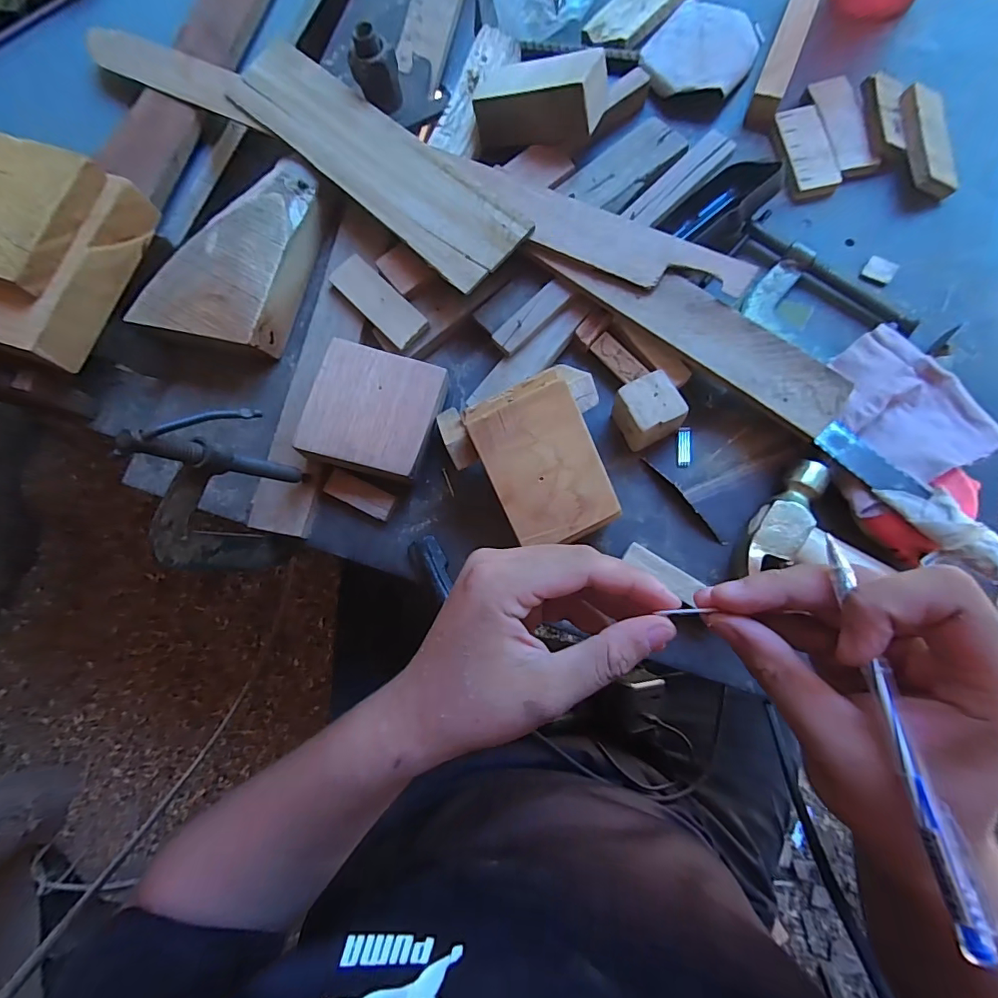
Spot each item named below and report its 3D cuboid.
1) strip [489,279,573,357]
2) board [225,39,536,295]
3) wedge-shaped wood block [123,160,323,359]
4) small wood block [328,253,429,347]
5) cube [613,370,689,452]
[{"bbox_3d":[0.024,-0.139,0.363,0.068,0.004,0.021,-44,81,-4],"label":"strip"},{"bbox_3d":[-0.108,-0.283,0.390,0.313,0.005,0.073,44,86,15],"label":"board"},{"bbox_3d":[-0.219,-0.204,0.399,0.111,0.040,0.179,13,82,5],"label":"wedge-shaped wood block"},{"bbox_3d":[-0.099,-0.161,0.386,0.033,0.012,0.097,-44,81,-4],"label":"small wood block"},{"bbox_3d":[0.107,-0.063,0.344,0.041,0.039,0.041,-24,80,-1],"label":"cube"}]

